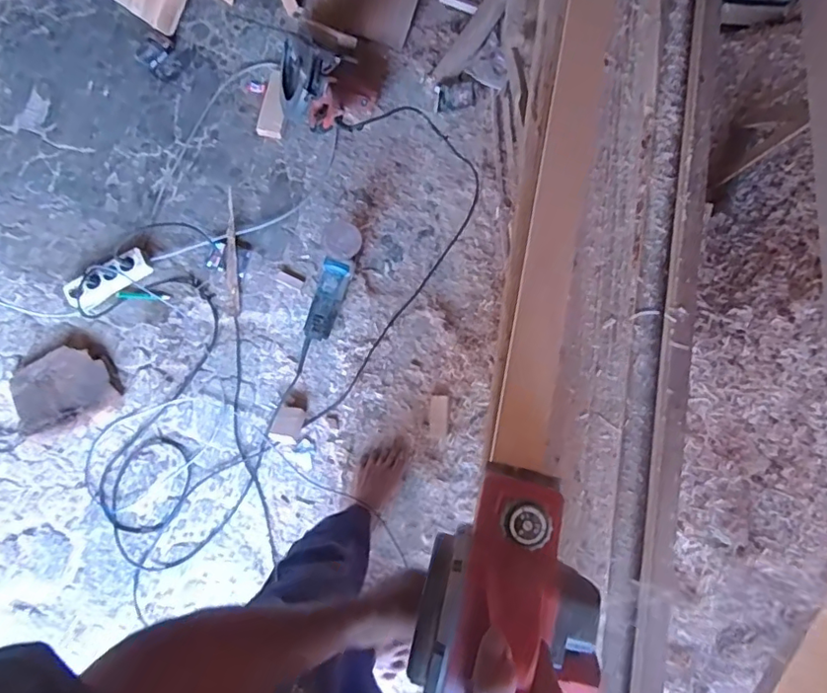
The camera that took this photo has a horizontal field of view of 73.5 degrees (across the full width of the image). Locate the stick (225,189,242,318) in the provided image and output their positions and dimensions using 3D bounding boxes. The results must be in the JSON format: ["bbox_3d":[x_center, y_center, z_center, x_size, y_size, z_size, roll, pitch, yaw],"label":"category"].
[{"bbox_3d":[-0.443,-0.231,1.339,0.036,0.026,0.316,-4,80,-1],"label":"stick"}]

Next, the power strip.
[{"bbox_3d":[-0.728,-0.159,1.318,0.202,0.057,0.081,-36,82,-6],"label":"power strip"}]

